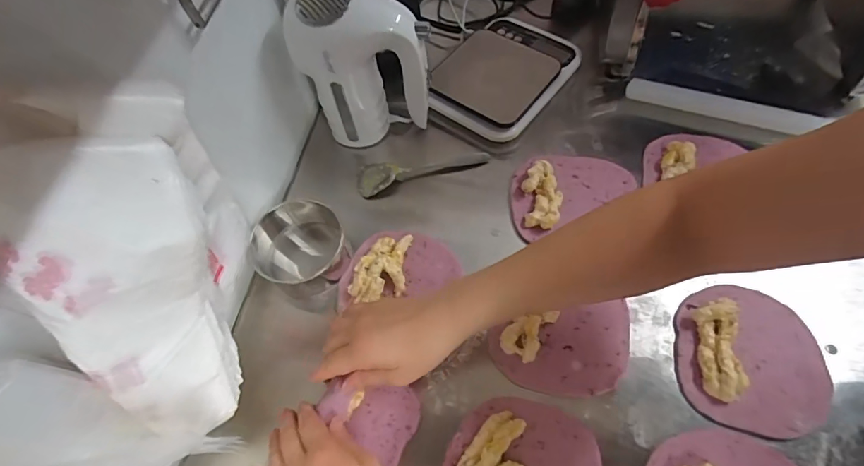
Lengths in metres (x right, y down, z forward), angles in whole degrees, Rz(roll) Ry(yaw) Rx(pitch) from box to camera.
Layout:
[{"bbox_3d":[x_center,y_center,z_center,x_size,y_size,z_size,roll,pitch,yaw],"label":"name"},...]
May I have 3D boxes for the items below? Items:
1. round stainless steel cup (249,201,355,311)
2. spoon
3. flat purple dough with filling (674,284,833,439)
[{"bbox_3d":[-0.138,0.025,0.496,0.088,0.101,0.092,6,63,8],"label":"round stainless steel cup"},{"bbox_3d":[-0.013,-0.085,0.551,0.164,0.018,0.039,-18,62,-5],"label":"spoon"},{"bbox_3d":[0.303,0.117,0.416,0.124,0.030,0.132,8,63,8],"label":"flat purple dough with filling"}]

